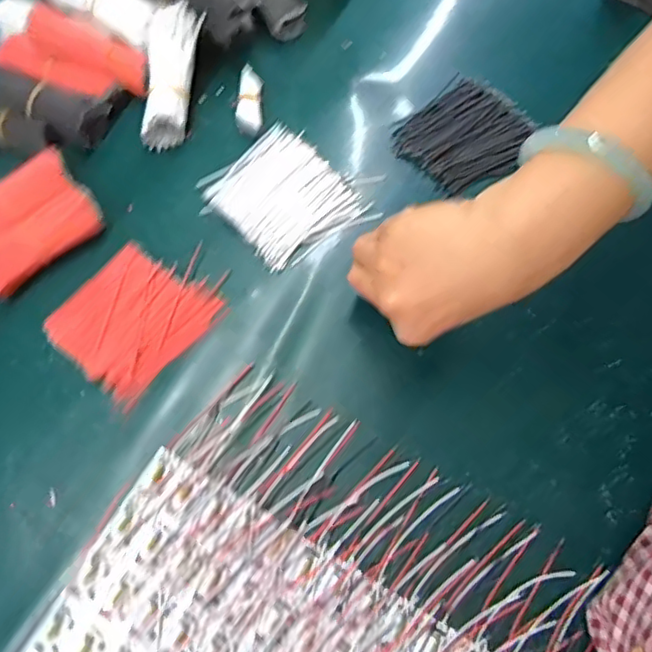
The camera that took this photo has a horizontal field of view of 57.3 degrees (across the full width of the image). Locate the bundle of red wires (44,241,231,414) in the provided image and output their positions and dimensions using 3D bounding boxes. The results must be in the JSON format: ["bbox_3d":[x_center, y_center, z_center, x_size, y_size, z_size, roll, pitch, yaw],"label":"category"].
[{"bbox_3d":[-0.131,-0.011,0.417,0.088,0.008,0.109,42,78,9],"label":"bundle of red wires"}]

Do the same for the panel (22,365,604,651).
[{"bbox_3d":[-0.024,0.219,0.354,0.293,0.013,0.314,29,76,6],"label":"panel"}]

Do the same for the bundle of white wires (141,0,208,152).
[{"bbox_3d":[-0.118,-0.188,0.451,0.035,0.025,0.103,11,99,1],"label":"bundle of white wires"}]

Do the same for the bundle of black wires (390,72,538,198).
[{"bbox_3d":[0.107,-0.150,0.469,0.092,0.015,0.084,-40,80,-11],"label":"bundle of black wires"}]

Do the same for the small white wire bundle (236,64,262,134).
[{"bbox_3d":[-0.060,-0.177,0.471,0.020,0.010,0.056,-2,75,-2],"label":"small white wire bundle"}]

